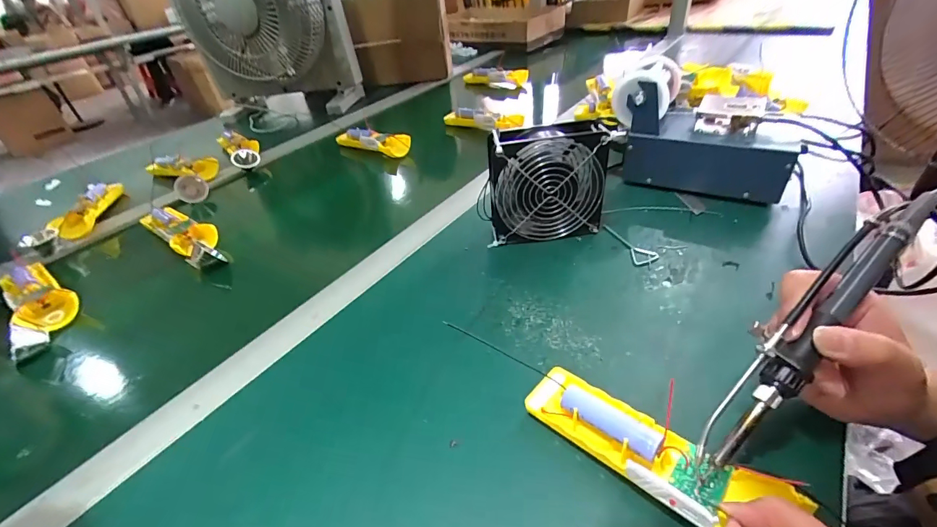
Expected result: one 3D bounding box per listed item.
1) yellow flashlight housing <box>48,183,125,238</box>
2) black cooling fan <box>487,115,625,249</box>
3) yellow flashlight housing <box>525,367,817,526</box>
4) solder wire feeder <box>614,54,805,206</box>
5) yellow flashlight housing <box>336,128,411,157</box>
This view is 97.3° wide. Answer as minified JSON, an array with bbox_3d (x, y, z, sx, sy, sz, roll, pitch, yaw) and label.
[{"bbox_3d":[-0.573,-0.082,0.622,0.046,0.035,0.145,-12,39,-8],"label":"yellow flashlight housing"},{"bbox_3d":[0.086,-0.088,0.455,0.123,0.128,0.040,-7,38,0],"label":"black cooling fan"},{"bbox_3d":[0.110,0.114,0.261,0.156,0.029,0.047,21,46,38],"label":"yellow flashlight housing"},{"bbox_3d":[0.286,-0.158,0.502,0.191,0.140,0.083,20,46,30],"label":"solder wire feeder"},{"bbox_3d":[-0.171,-0.222,0.742,0.162,0.028,0.040,20,45,29],"label":"yellow flashlight housing"}]

